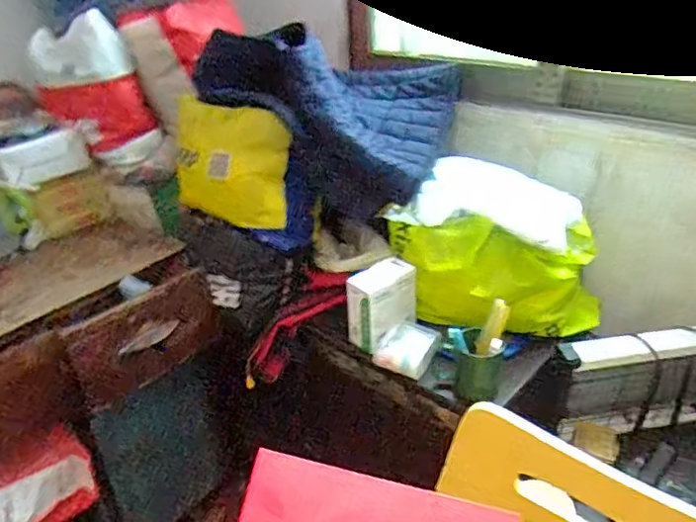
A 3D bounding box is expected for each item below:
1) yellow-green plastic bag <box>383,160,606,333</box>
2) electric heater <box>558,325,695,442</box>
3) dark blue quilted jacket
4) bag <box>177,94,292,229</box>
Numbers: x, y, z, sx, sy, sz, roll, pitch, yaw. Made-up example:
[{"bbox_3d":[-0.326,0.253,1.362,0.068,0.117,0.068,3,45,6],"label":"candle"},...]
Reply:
[{"bbox_3d":[0.277,-0.013,1.123,0.382,0.255,0.272,17,35,31],"label":"yellow-green plastic bag"},{"bbox_3d":[0.575,0.229,1.100,0.366,0.208,0.075,-8,30,-8],"label":"electric heater"},{"bbox_3d":[-0.016,-0.346,1.276,0.479,0.326,0.370,9,32,20],"label":"dark blue quilted jacket"},{"bbox_3d":[-0.261,-0.204,1.193,0.293,0.237,0.081,12,20,11],"label":"bag"}]

